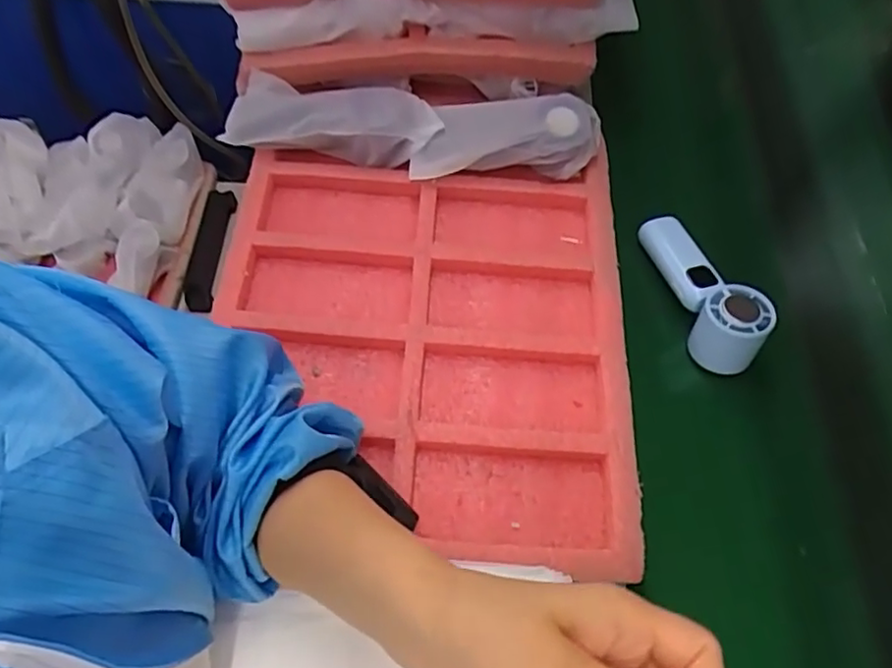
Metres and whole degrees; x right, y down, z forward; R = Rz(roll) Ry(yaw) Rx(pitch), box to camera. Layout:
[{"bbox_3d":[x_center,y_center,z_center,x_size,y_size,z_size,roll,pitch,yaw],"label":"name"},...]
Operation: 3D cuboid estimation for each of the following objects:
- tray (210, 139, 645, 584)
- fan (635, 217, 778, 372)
[{"bbox_3d":[-0.020,0.000,0.507,0.325,0.039,0.346,3,61,-1],"label":"tray"},{"bbox_3d":[0.224,-0.044,0.542,0.054,0.047,0.154,-13,63,-9],"label":"fan"}]

